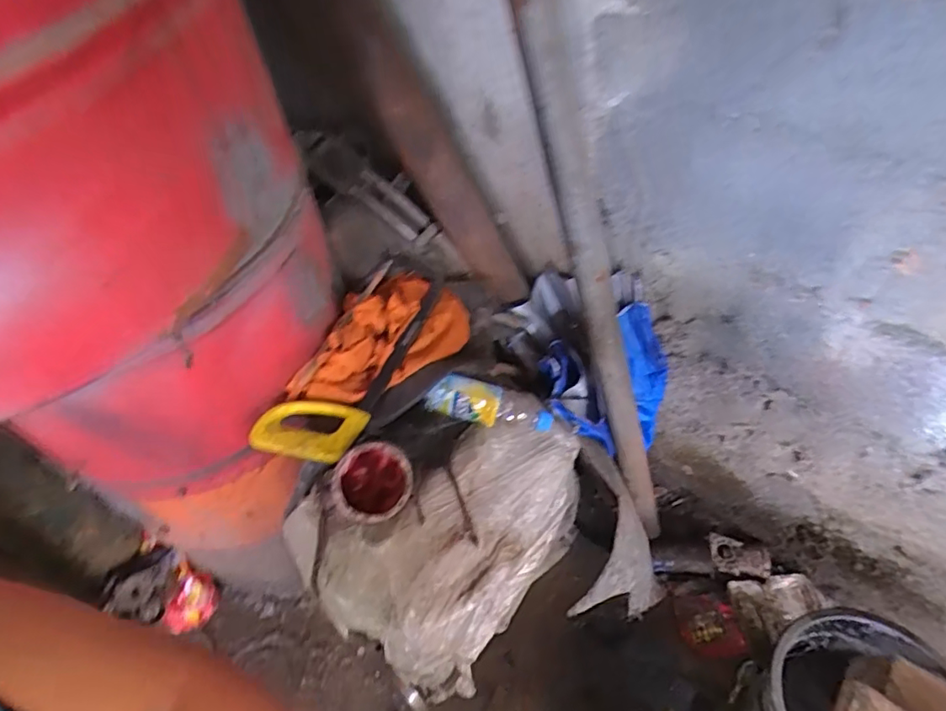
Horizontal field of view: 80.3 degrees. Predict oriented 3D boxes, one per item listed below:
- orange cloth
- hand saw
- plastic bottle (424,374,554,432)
[{"bbox_3d":[-0.136,-0.019,0.914,0.200,0.094,0.281,13,54,15],"label":"orange cloth"},{"bbox_3d":[-0.171,-0.014,0.896,0.140,0.050,0.429,16,55,17],"label":"hand saw"},{"bbox_3d":[0.027,0.079,0.894,0.209,0.053,0.060,14,50,-12],"label":"plastic bottle"}]

